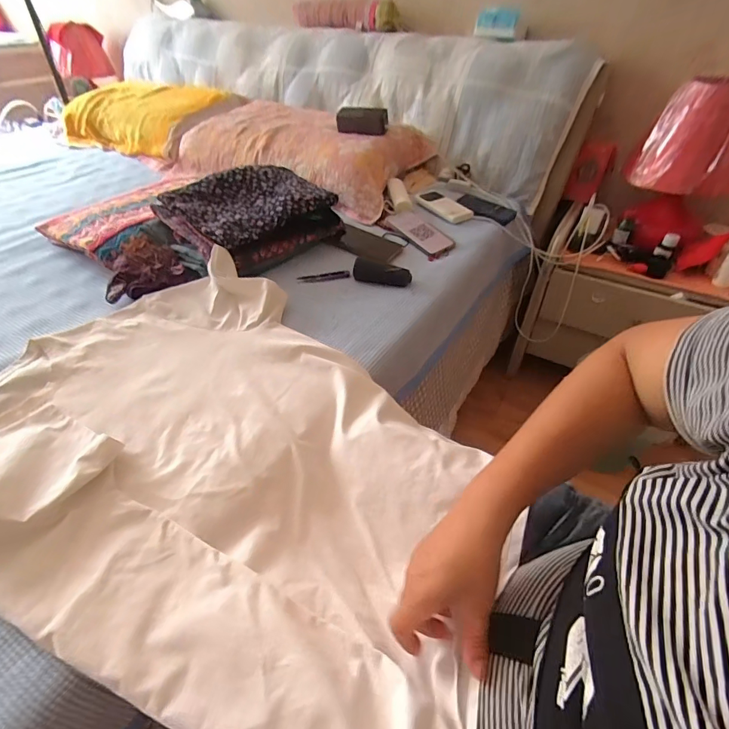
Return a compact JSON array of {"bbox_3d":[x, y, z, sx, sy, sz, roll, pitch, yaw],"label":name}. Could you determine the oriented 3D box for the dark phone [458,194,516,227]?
[{"bbox_3d":[0.287,-0.382,0.983,0.149,0.010,0.082,33,52,30],"label":"dark phone"}]

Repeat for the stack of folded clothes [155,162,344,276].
[{"bbox_3d":[-0.215,-0.294,0.810,0.303,0.119,0.205,-33,53,-31],"label":"stack of folded clothes"}]

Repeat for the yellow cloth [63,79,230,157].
[{"bbox_3d":[-0.746,-0.833,1.373,0.562,0.163,0.324,20,46,19],"label":"yellow cloth"}]

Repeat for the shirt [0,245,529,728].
[{"bbox_3d":[-0.158,0.091,0.501,0.667,0.086,0.476,18,46,18],"label":"shirt"}]

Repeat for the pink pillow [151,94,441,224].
[{"bbox_3d":[-0.199,-0.597,1.125,0.712,0.132,0.408,25,48,24],"label":"pink pillow"}]

